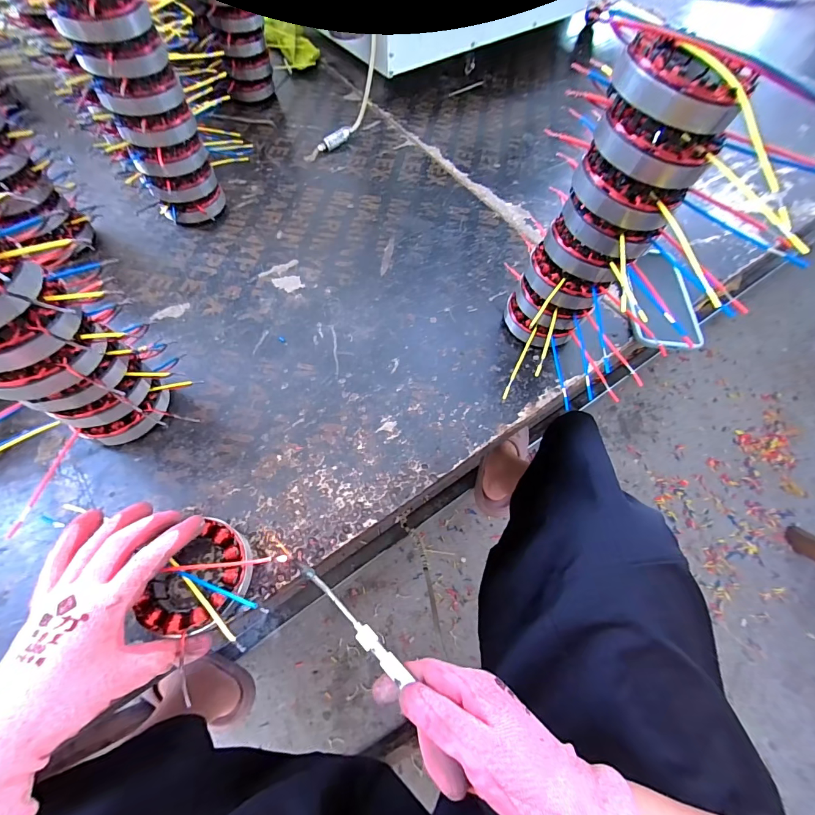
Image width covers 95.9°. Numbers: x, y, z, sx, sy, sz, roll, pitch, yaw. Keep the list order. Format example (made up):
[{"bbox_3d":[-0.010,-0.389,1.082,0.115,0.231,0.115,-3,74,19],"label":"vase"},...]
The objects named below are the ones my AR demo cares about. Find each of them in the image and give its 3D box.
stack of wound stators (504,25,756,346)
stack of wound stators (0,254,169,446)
[{"bbox_3d":[0.177,-0.162,0.355,0.095,0.266,0.098,35,66,15],"label":"stack of wound stators"},{"bbox_3d":[-0.283,-0.039,0.283,0.074,0.232,0.078,18,63,7],"label":"stack of wound stators"}]

